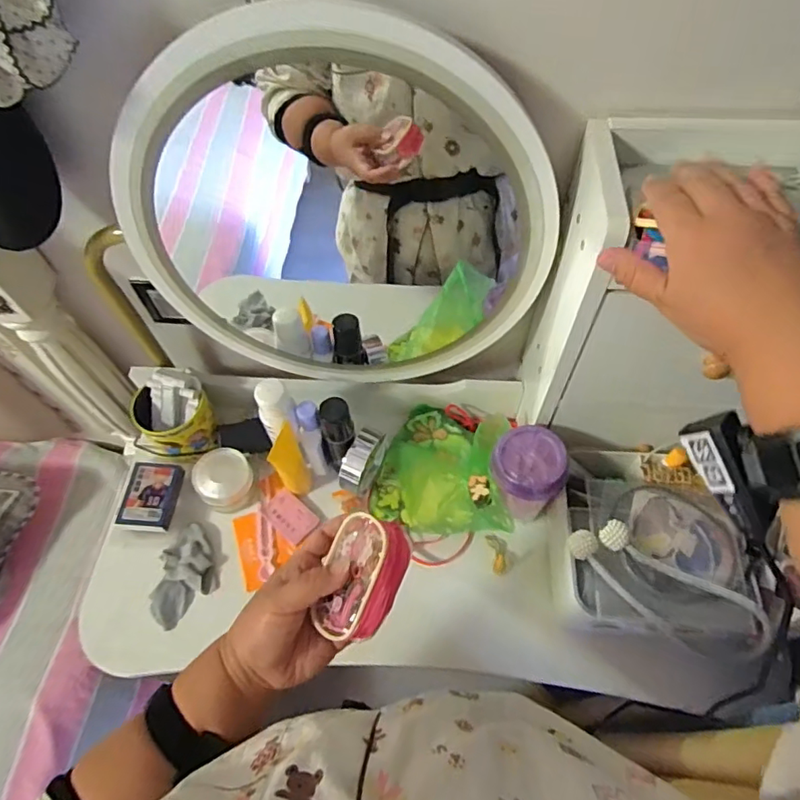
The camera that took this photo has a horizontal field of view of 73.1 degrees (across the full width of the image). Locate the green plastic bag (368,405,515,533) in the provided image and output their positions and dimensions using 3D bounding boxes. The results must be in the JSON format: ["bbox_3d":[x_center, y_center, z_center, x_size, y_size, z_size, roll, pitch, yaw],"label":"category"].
[{"bbox_3d":[0.052,0.066,0.646,0.162,0.131,0.173,9,60,8],"label":"green plastic bag"}]

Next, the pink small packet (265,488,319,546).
[{"bbox_3d":[-0.137,0.144,0.675,0.061,0.008,0.044,43,64,4],"label":"pink small packet"}]

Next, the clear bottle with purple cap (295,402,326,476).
[{"bbox_3d":[-0.106,0.049,0.664,0.031,0.126,0.042,-14,60,-6],"label":"clear bottle with purple cap"}]

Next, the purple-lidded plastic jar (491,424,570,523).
[{"bbox_3d":[0.141,0.095,0.623,0.075,0.146,0.069,-1,59,2],"label":"purple-lidded plastic jar"}]

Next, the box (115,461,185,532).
[{"bbox_3d":[-0.307,0.117,0.666,0.062,0.029,0.083,2,59,4],"label":"box"}]

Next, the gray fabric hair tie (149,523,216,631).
[{"bbox_3d":[-0.255,0.208,0.644,0.066,0.018,0.118,5,59,5],"label":"gray fabric hair tie"}]

